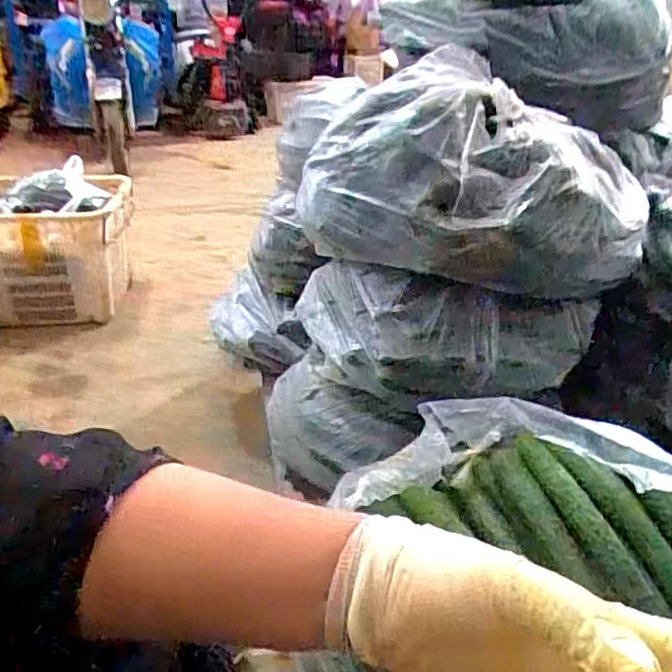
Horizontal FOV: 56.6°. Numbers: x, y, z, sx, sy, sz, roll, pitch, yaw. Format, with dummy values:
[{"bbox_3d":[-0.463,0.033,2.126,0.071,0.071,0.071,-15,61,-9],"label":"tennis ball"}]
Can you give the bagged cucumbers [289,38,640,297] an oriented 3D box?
[{"bbox_3d":[0.198,-0.248,0.953,0.476,0.260,0.316,21,33,33],"label":"bagged cucumbers"}]

